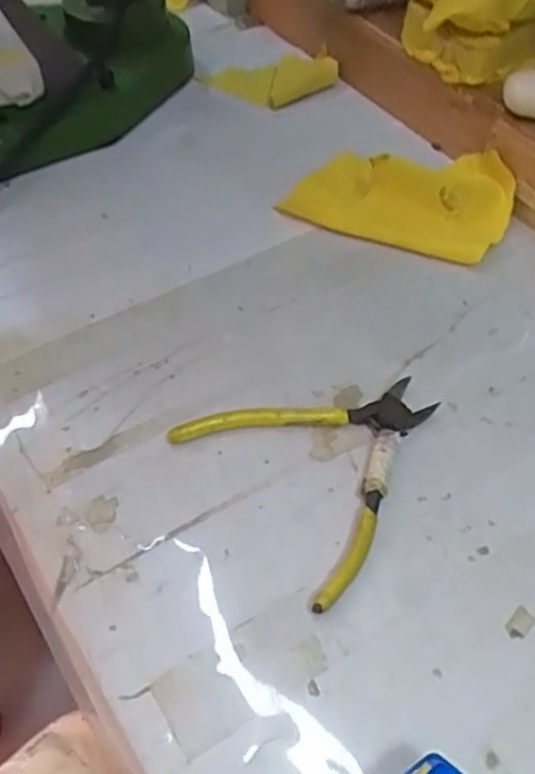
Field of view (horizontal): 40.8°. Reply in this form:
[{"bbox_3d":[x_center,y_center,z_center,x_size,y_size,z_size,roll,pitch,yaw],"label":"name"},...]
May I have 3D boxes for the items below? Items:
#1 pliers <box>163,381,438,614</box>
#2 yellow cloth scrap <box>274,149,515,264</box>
[{"bbox_3d":[0.037,0.034,0.405,0.135,0.011,0.128,-32,57,-25],"label":"pliers"},{"bbox_3d":[0.102,-0.152,0.551,0.168,0.033,0.110,10,51,6],"label":"yellow cloth scrap"}]

